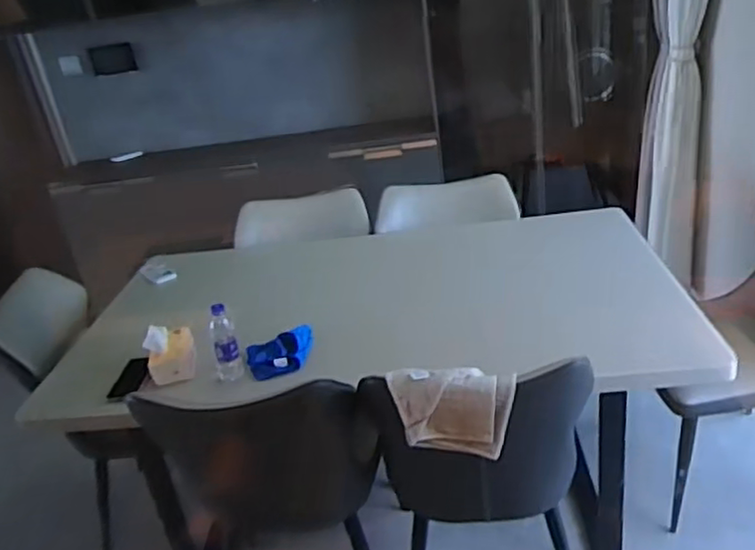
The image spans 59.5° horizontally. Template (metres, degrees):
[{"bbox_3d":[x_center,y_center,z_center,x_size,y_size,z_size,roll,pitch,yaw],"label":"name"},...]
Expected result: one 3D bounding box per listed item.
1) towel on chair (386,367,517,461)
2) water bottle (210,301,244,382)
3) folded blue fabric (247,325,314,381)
[{"bbox_3d":[0.140,0.244,1.208,0.212,0.144,0.097,-8,26,1],"label":"towel on chair"},{"bbox_3d":[-0.344,0.152,1.481,0.057,0.162,0.066,-13,27,-10],"label":"water bottle"},{"bbox_3d":[-0.221,0.178,1.528,0.155,0.061,0.113,-13,27,-10],"label":"folded blue fabric"}]

